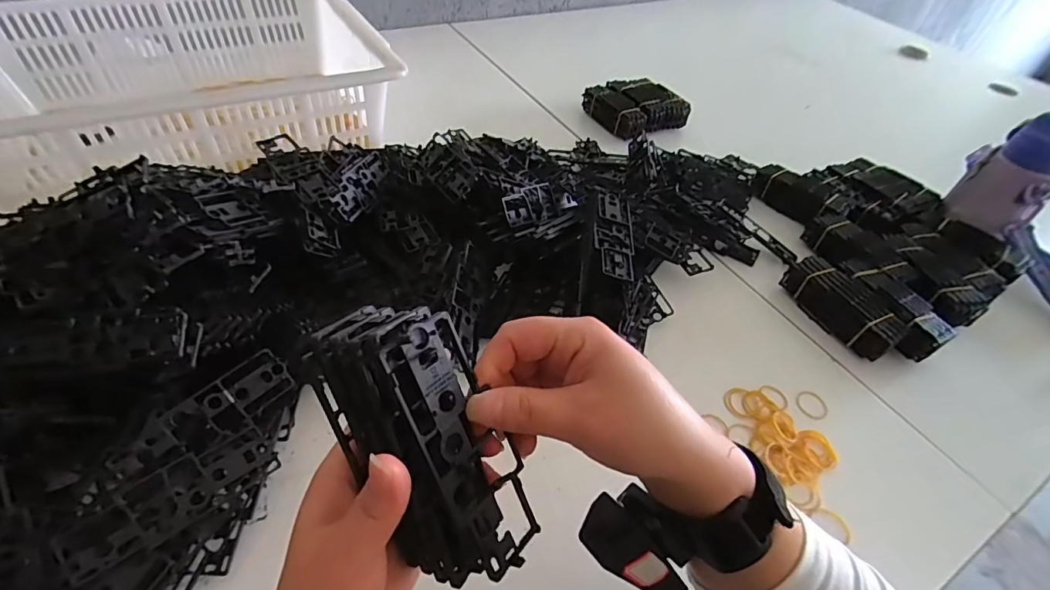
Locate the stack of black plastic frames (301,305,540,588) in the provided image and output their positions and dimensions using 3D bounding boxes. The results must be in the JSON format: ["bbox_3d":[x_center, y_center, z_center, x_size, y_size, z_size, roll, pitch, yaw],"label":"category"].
[{"bbox_3d":[-0.040,0.068,0.211,0.059,0.131,0.030,-32,17,-31],"label":"stack of black plastic frames"}]

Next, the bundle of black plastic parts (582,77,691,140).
[{"bbox_3d":[0.193,-0.330,0.838,0.142,0.045,0.146,-25,54,-26],"label":"bundle of black plastic parts"}]

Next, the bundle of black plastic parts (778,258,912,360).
[{"bbox_3d":[0.358,0.010,0.540,0.048,0.046,0.126,-17,51,-21],"label":"bundle of black plastic parts"}]

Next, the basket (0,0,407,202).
[{"bbox_3d":[-0.462,-0.281,0.671,0.501,0.149,0.380,-16,50,-20],"label":"basket"}]

